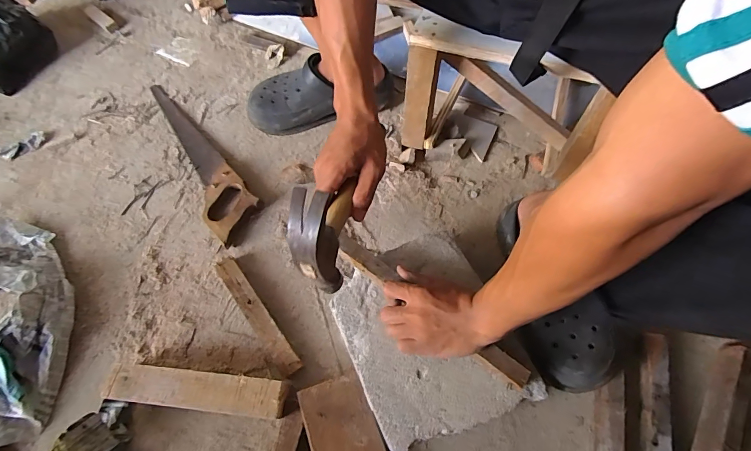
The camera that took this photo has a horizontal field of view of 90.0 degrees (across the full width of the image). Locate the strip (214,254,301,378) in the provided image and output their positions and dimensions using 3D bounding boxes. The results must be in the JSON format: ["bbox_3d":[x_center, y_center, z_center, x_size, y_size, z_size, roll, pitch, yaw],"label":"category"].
[{"bbox_3d":[-0.177,0.133,0.564,0.031,0.022,0.208,-36,68,-13],"label":"strip"}]

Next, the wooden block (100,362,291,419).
[{"bbox_3d":[-0.238,0.221,0.510,0.238,0.046,0.051,4,65,5],"label":"wooden block"}]

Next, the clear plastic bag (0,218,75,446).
[{"bbox_3d":[-0.579,0.141,0.570,0.202,0.055,0.368,-23,66,-8],"label":"clear plastic bag"}]

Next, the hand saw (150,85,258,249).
[{"bbox_3d":[-0.348,-0.137,0.702,0.087,0.023,0.410,-37,68,-14],"label":"hand saw"}]

